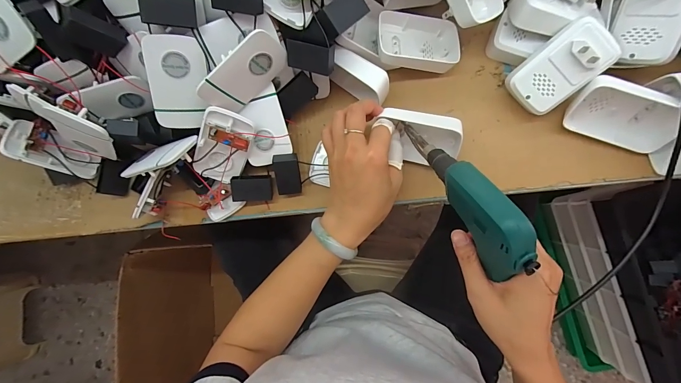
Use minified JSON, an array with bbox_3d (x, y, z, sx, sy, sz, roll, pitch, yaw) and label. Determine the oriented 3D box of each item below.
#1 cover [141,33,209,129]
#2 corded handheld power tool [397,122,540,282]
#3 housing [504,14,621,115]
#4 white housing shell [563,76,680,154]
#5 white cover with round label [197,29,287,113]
[{"bbox_3d":[-0.174,-0.114,0.336,0.056,0.012,0.095,-3,121,-16],"label":"cover"},{"bbox_3d":[0.106,-0.011,0.285,0.033,0.041,0.177,-30,51,6],"label":"corded handheld power tool"},{"bbox_3d":[0.227,-0.127,0.324,0.059,0.024,0.090,43,122,-4],"label":"housing"},{"bbox_3d":[0.295,-0.079,0.326,0.097,0.026,0.061,23,126,11],"label":"white housing shell"},{"bbox_3d":[-0.101,-0.124,0.330,0.094,0.059,0.013,-38,66,17],"label":"white cover with round label"}]

